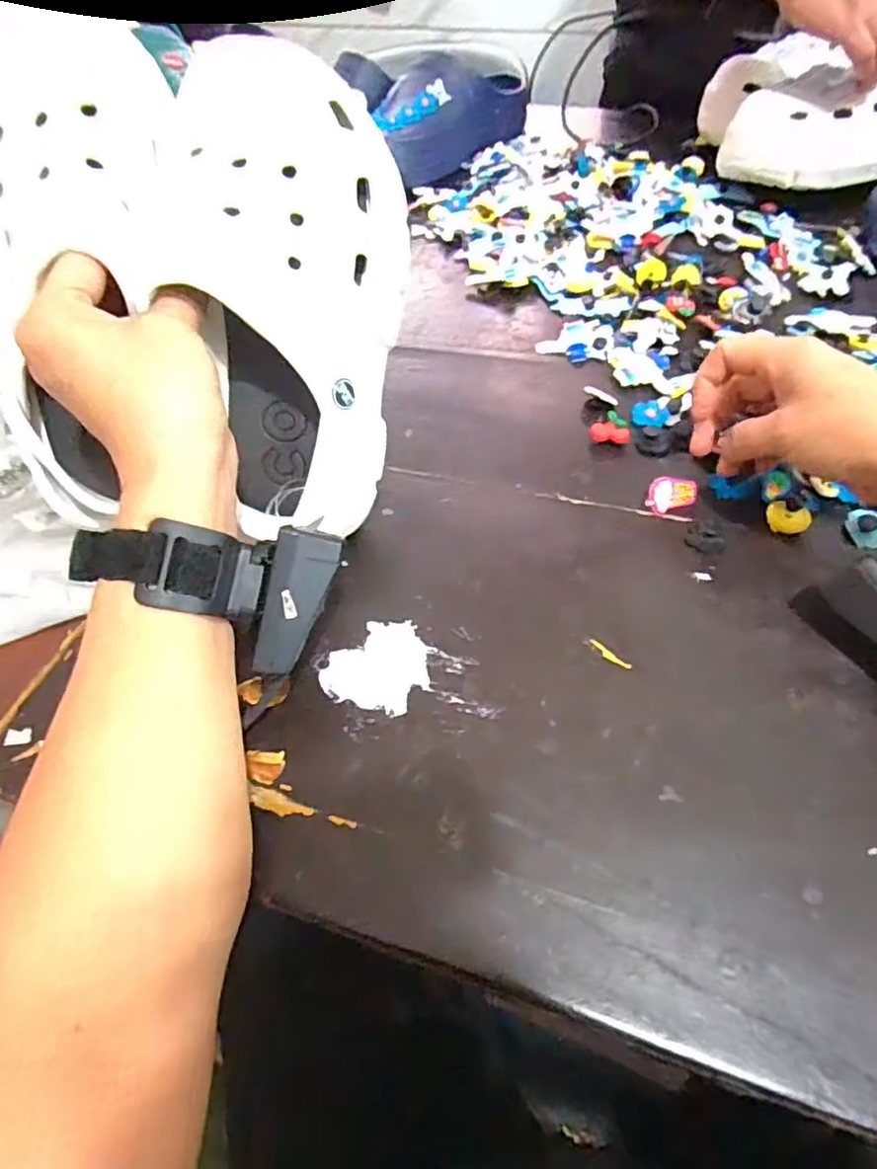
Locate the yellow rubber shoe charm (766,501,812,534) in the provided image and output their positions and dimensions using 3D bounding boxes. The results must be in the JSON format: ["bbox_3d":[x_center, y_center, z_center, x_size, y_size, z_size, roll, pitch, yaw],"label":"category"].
[{"bbox_3d":[0.214,-0.041,0.385,0.024,0.010,0.019,20,58,17],"label":"yellow rubber shoe charm"}]

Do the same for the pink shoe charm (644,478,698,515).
[{"bbox_3d":[0.148,-0.056,0.397,0.032,0.007,0.021,-4,97,-3],"label":"pink shoe charm"}]

